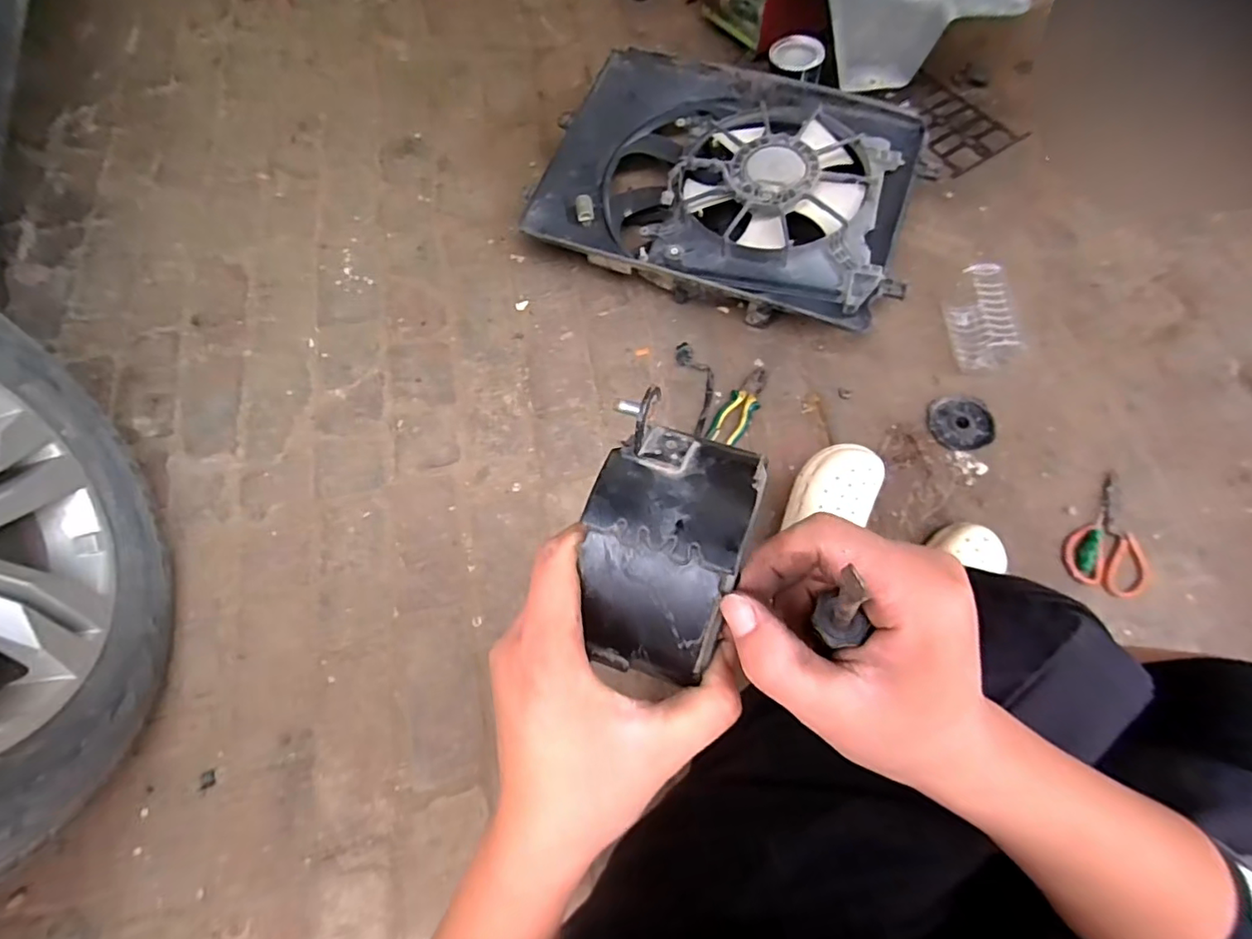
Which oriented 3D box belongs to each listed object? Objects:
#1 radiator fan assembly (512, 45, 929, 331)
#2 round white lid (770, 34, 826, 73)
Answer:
[{"bbox_3d":[0.184,-0.527,1.055,0.652,0.146,0.488,16,68,8],"label":"radiator fan assembly"},{"bbox_3d":[0.337,-0.822,1.126,0.115,0.015,0.064,37,114,31],"label":"round white lid"}]

